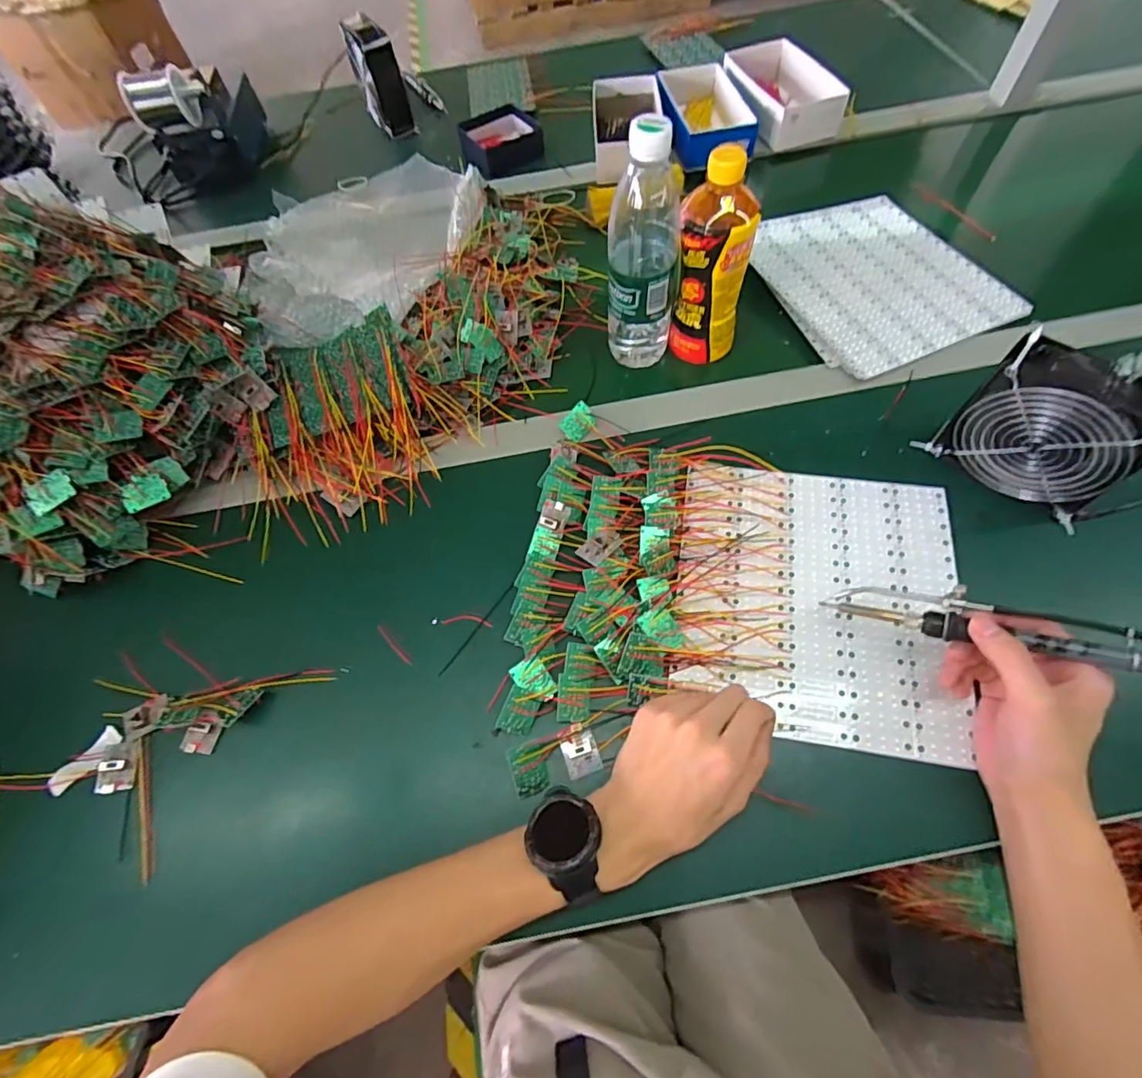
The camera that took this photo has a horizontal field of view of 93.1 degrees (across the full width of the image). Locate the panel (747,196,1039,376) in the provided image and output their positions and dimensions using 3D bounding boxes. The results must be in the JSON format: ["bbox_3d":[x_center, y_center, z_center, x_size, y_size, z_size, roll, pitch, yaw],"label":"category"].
[{"bbox_3d":[0.343,-0.302,0.618,0.234,0.014,0.255,-21,62,-8],"label":"panel"}]

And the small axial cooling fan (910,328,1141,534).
[{"bbox_3d":[0.382,-0.084,0.437,0.129,0.118,0.051,37,70,21],"label":"small axial cooling fan"}]

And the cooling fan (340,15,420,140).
[{"bbox_3d":[-0.303,-0.717,0.838,0.058,0.109,0.120,-27,63,-11],"label":"cooling fan"}]

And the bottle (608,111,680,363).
[{"bbox_3d":[0.069,-0.267,0.505,0.066,0.216,0.065,2,62,5],"label":"bottle"}]

